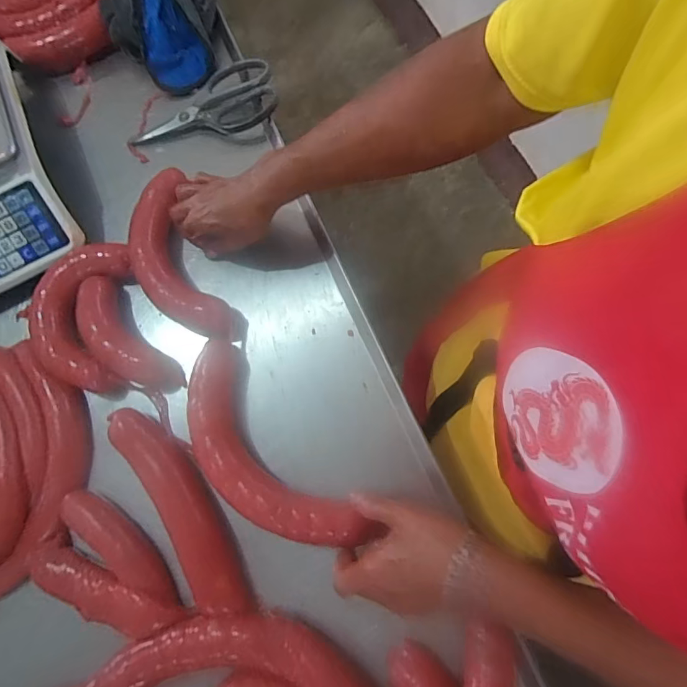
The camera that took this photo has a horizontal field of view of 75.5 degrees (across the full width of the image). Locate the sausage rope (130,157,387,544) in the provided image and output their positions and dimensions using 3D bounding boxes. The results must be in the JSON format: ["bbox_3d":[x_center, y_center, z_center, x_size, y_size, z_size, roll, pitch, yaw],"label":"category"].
[{"bbox_3d":[-0.135,0.012,0.477,0.115,0.041,0.457,-29,75,-7],"label":"sausage rope"}]

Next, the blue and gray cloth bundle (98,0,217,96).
[{"bbox_3d":[-0.219,-0.423,0.588,0.156,0.079,0.141,-33,73,-5],"label":"blue and gray cloth bundle"}]

